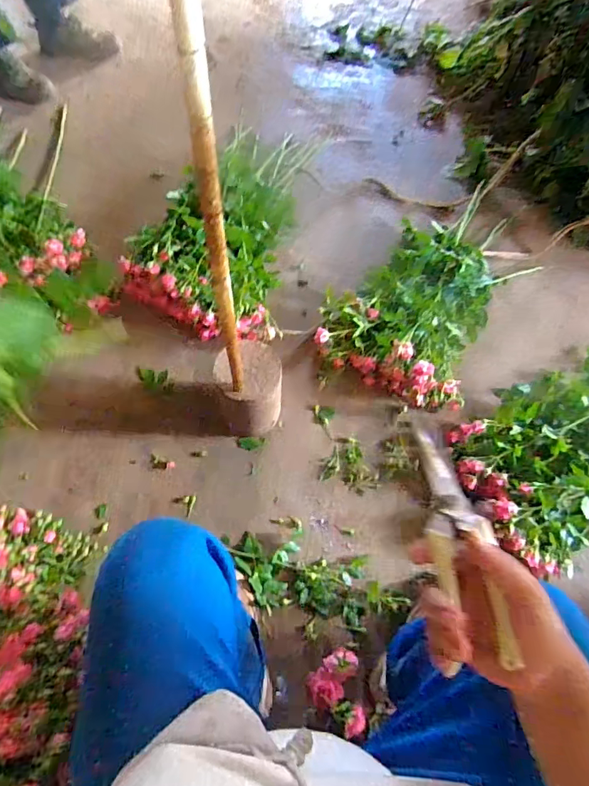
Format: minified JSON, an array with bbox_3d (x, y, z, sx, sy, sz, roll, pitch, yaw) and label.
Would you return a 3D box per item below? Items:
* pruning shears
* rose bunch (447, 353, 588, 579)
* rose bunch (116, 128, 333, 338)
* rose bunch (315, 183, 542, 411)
[{"bbox_3d":[0.127,0.108,0.353,0.047,0.021,0.176,-1,65,-2],"label":"pruning shears"},{"bbox_3d":[0.601,0.115,0.962,0.626,0.135,0.367,-20,65,-12],"label":"rose bunch"},{"bbox_3d":[-0.155,-0.454,1.186,0.365,0.143,0.712,13,63,5],"label":"rose bunch"},{"bbox_3d":[0.339,-0.260,1.126,0.347,0.096,0.665,32,66,14],"label":"rose bunch"}]

